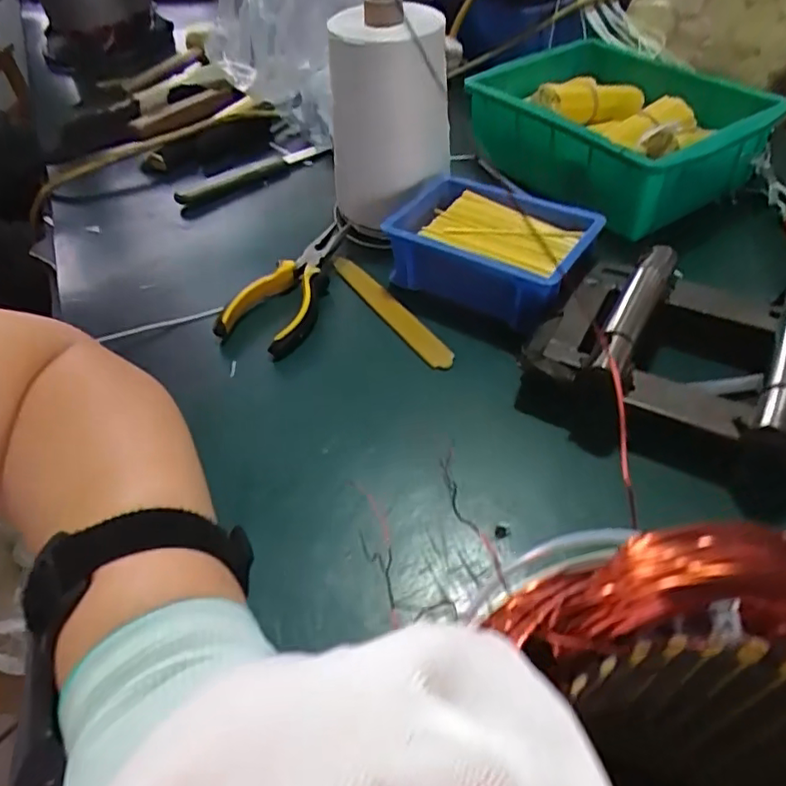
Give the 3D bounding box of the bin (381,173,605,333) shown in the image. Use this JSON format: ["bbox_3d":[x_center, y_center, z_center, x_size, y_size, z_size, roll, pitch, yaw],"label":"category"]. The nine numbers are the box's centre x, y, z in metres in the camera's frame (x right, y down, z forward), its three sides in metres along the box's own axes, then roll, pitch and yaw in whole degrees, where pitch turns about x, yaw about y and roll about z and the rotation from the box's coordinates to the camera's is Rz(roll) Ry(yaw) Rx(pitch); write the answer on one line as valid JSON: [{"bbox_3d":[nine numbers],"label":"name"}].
[{"bbox_3d":[0.073,-0.110,0.466,0.148,0.050,0.103,29,56,28],"label":"bin"}]

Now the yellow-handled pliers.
[{"bbox_3d":[-0.074,-0.090,0.487,0.059,0.029,0.148,18,52,21],"label":"yellow-handled pliers"}]

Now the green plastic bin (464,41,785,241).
[{"bbox_3d":[0.205,-0.249,0.573,0.178,0.076,0.239,-28,51,-19],"label":"green plastic bin"}]

